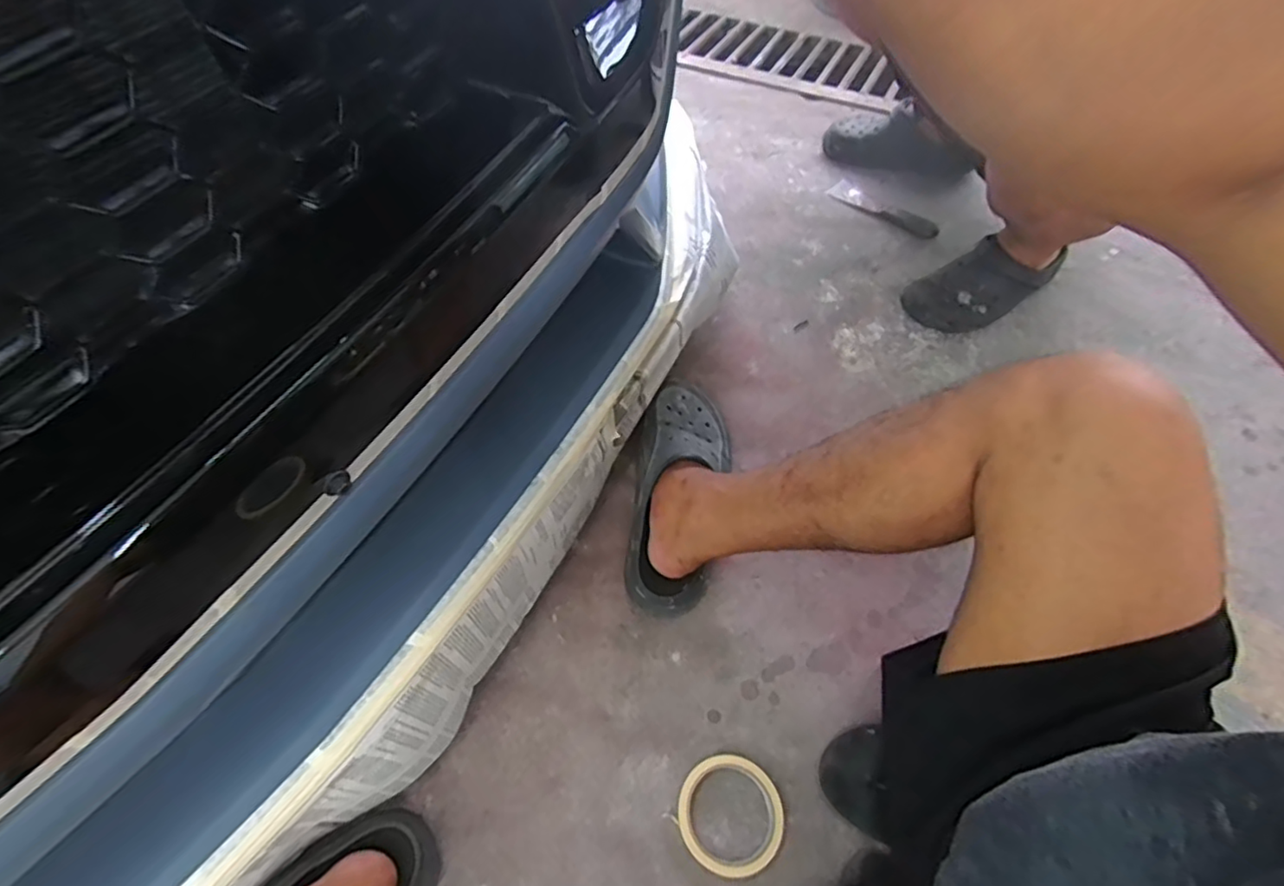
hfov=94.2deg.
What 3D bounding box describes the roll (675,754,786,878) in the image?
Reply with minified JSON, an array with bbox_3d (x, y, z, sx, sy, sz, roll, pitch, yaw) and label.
[{"bbox_3d":[0.084,0.350,0.562,0.095,0.015,0.097,0,59,1],"label":"roll"}]

